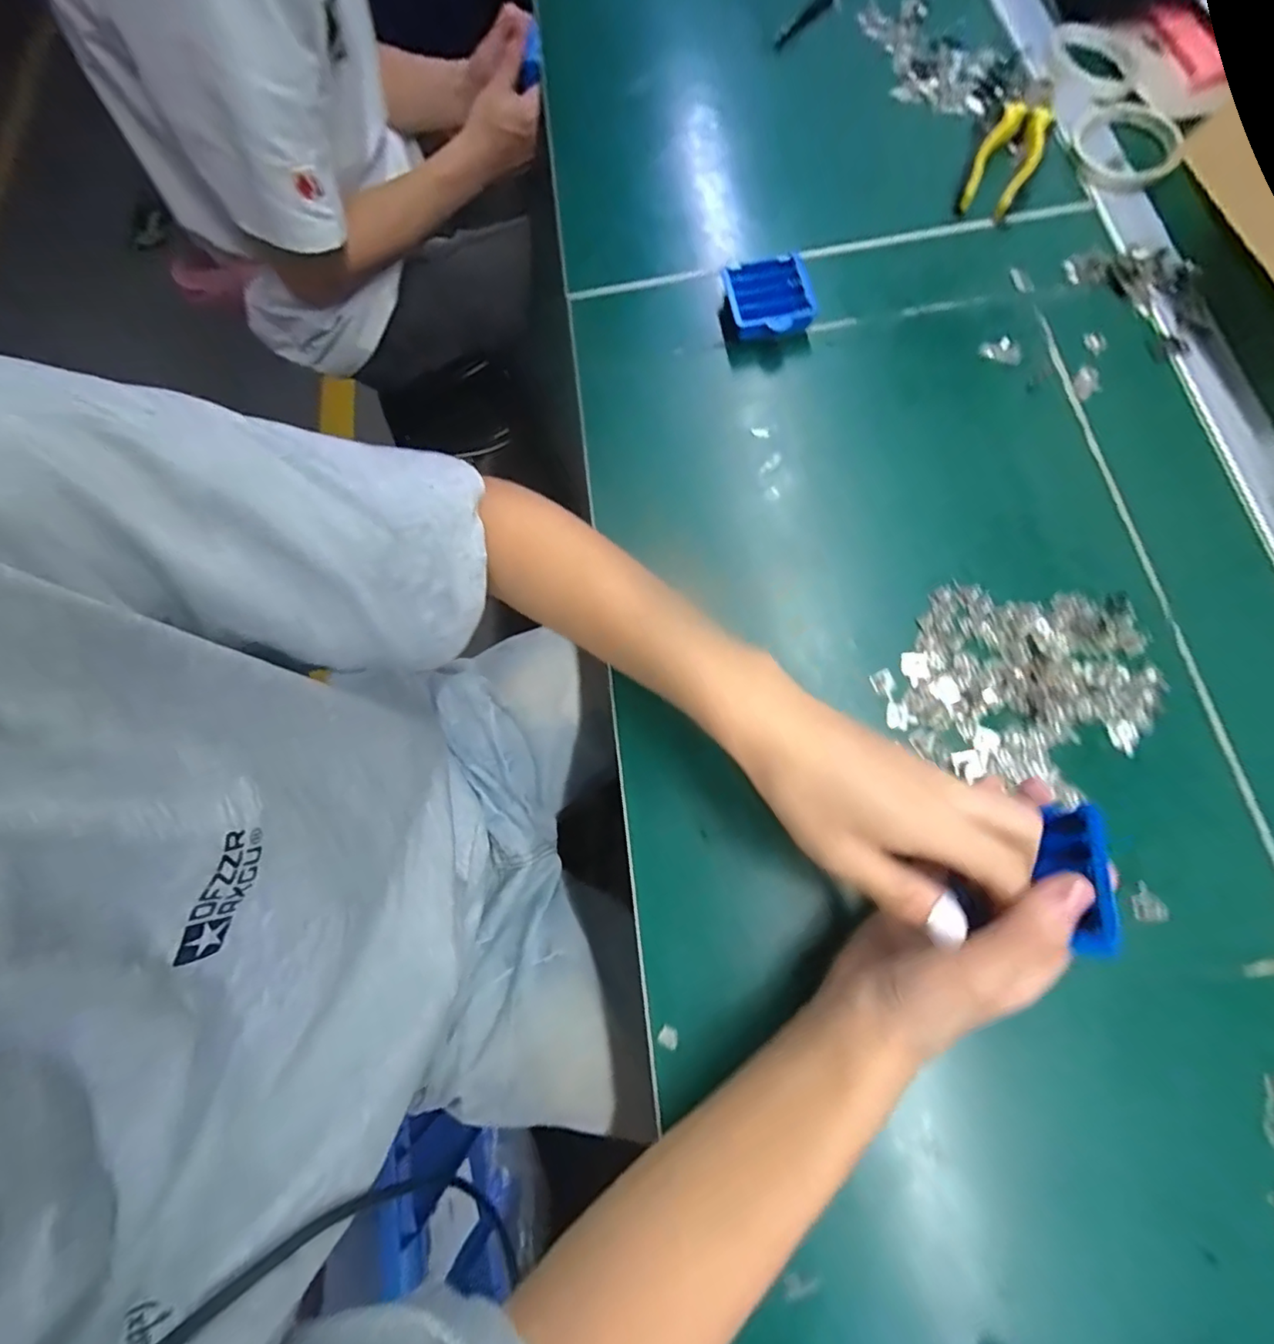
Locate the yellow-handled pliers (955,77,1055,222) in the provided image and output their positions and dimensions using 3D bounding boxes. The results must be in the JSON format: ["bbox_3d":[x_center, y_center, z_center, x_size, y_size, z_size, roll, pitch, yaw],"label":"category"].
[{"bbox_3d":[0.318,-0.445,0.472,0.046,0.025,0.139,26,77,12],"label":"yellow-handled pliers"}]

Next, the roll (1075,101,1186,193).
[{"bbox_3d":[0.412,-0.446,0.467,0.073,0.015,0.092,9,75,8],"label":"roll"}]

